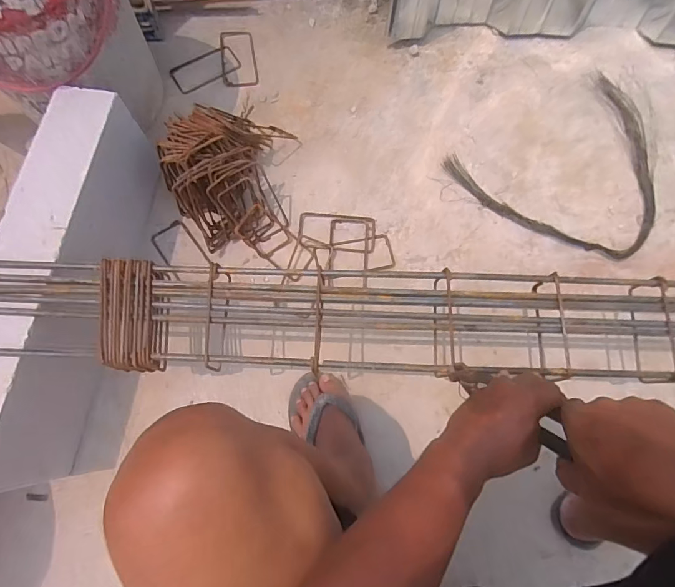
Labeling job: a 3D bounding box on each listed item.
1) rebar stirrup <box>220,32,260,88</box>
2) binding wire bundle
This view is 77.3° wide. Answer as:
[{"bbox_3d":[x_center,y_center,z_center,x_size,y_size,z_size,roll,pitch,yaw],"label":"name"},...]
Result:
[{"bbox_3d":[-0.229,-0.542,0.976,0.080,0.006,0.165,-9,73,-4],"label":"rebar stirrup"},{"bbox_3d":[0.511,-0.242,0.891,0.442,0.024,0.363,-30,75,-10],"label":"binding wire bundle"}]

